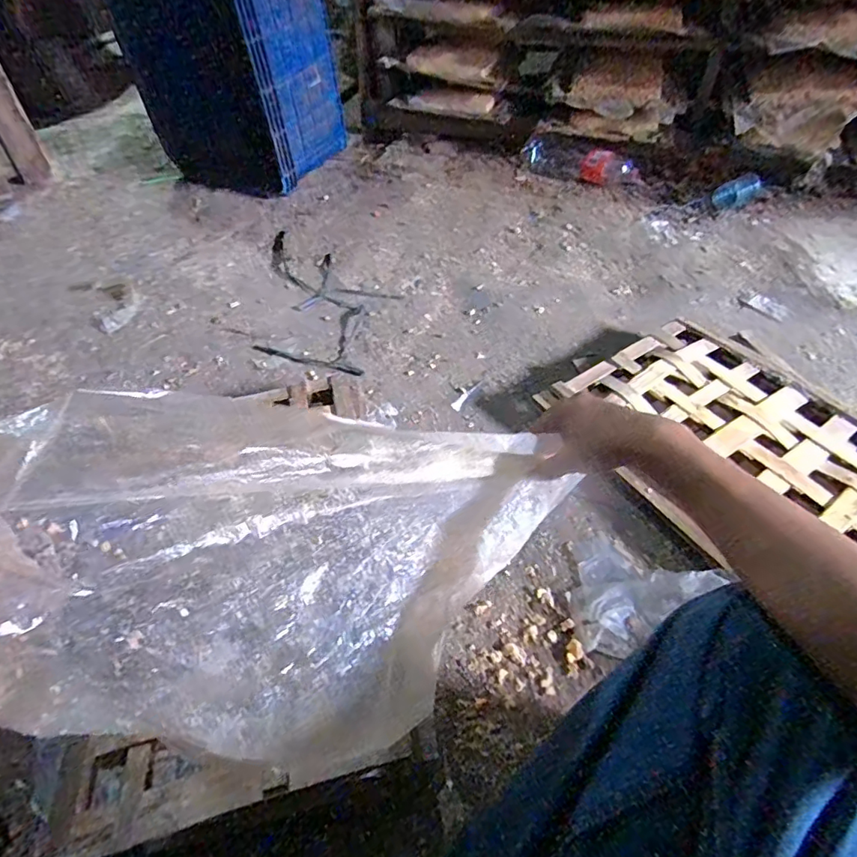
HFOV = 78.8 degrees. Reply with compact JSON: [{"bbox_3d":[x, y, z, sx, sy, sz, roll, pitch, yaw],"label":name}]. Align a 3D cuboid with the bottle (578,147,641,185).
[{"bbox_3d":[0.467,-0.669,1.346,0.140,0.068,0.061,28,54,24],"label":"bottle"}]

